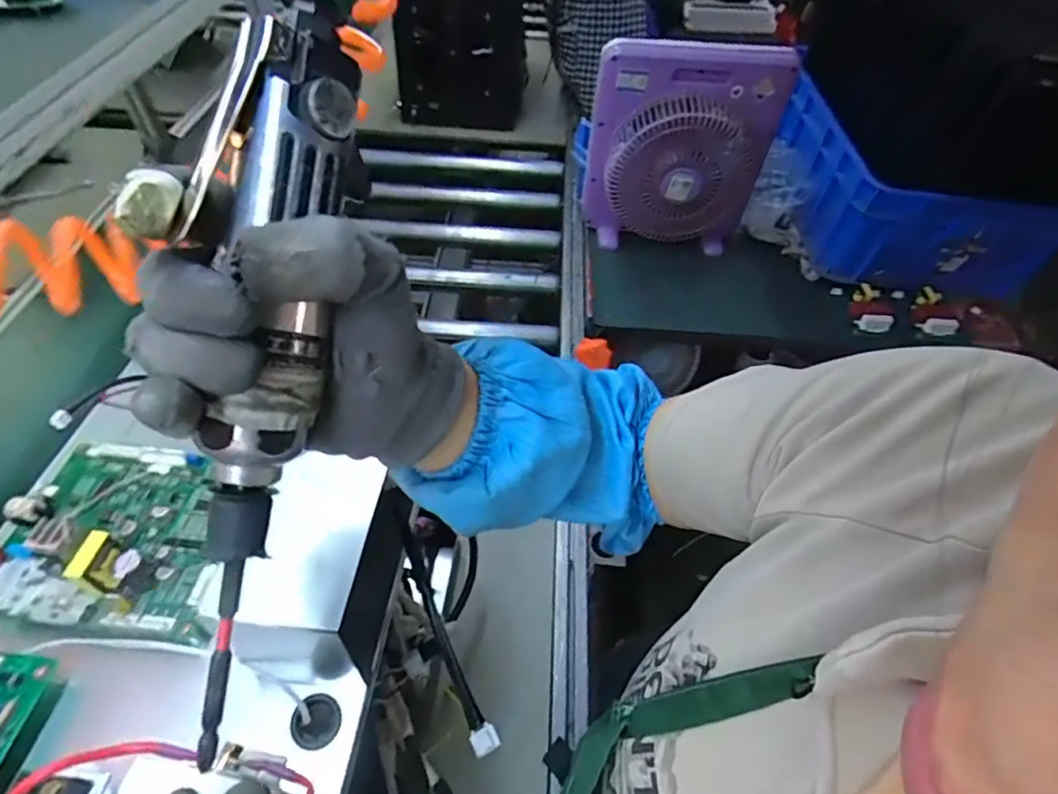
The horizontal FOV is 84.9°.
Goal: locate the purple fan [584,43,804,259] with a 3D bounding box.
[{"bbox_3d":[0.269,-0.426,1.016,0.313,0.334,0.080,2,50,-2],"label":"purple fan"}]

